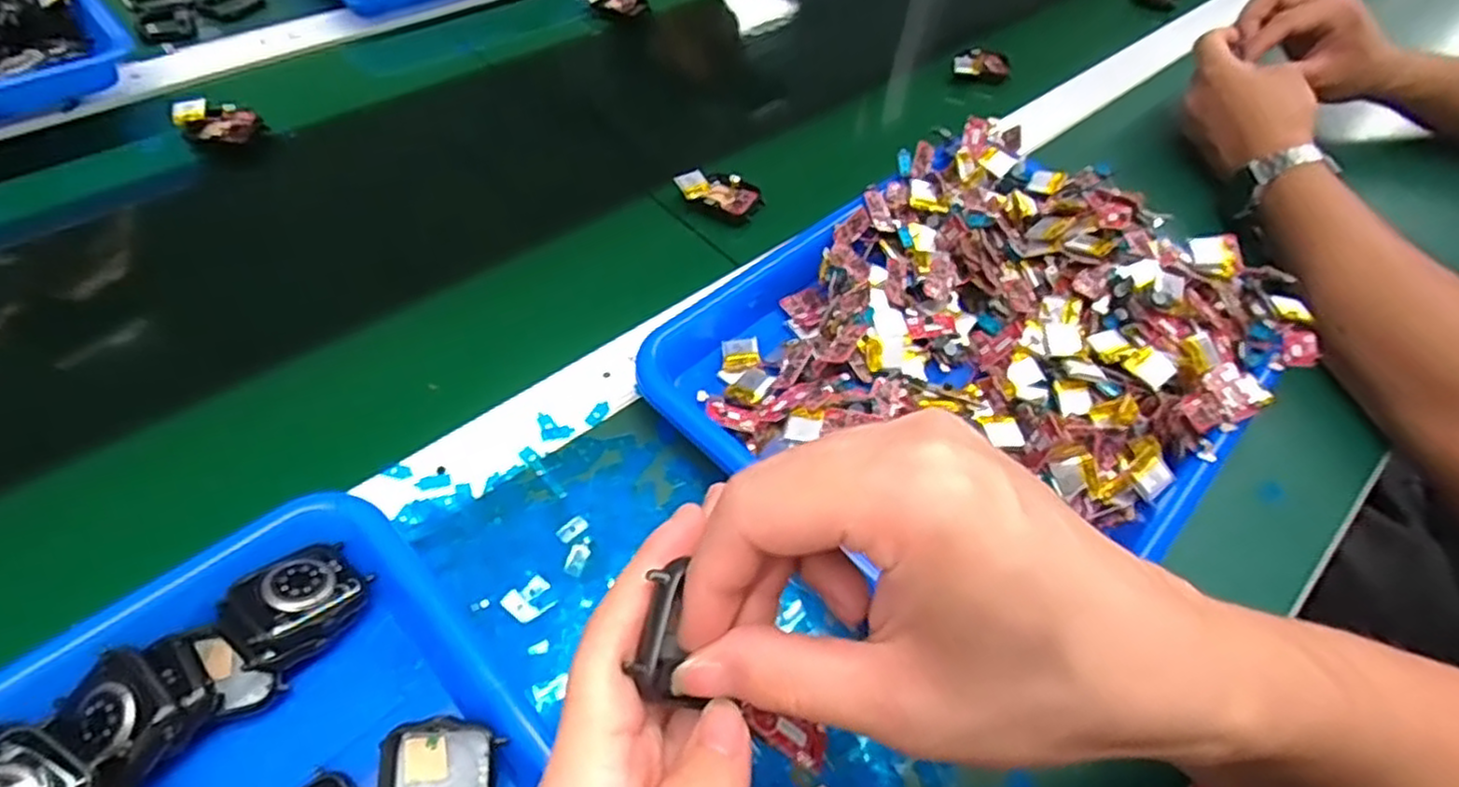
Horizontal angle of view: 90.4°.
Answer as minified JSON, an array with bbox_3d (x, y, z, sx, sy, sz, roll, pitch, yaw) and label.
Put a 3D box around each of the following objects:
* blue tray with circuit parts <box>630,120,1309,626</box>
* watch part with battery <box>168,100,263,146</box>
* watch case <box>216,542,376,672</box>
[{"bbox_3d":[0.141,-0.032,0.408,0.335,0.058,0.254,-34,63,-27],"label":"blue tray with circuit parts"},{"bbox_3d":[-0.356,-0.190,0.502,0.054,0.012,0.031,9,53,1],"label":"watch part with battery"},{"bbox_3d":[-0.172,0.083,0.289,0.038,0.015,0.049,46,48,2],"label":"watch case"}]

